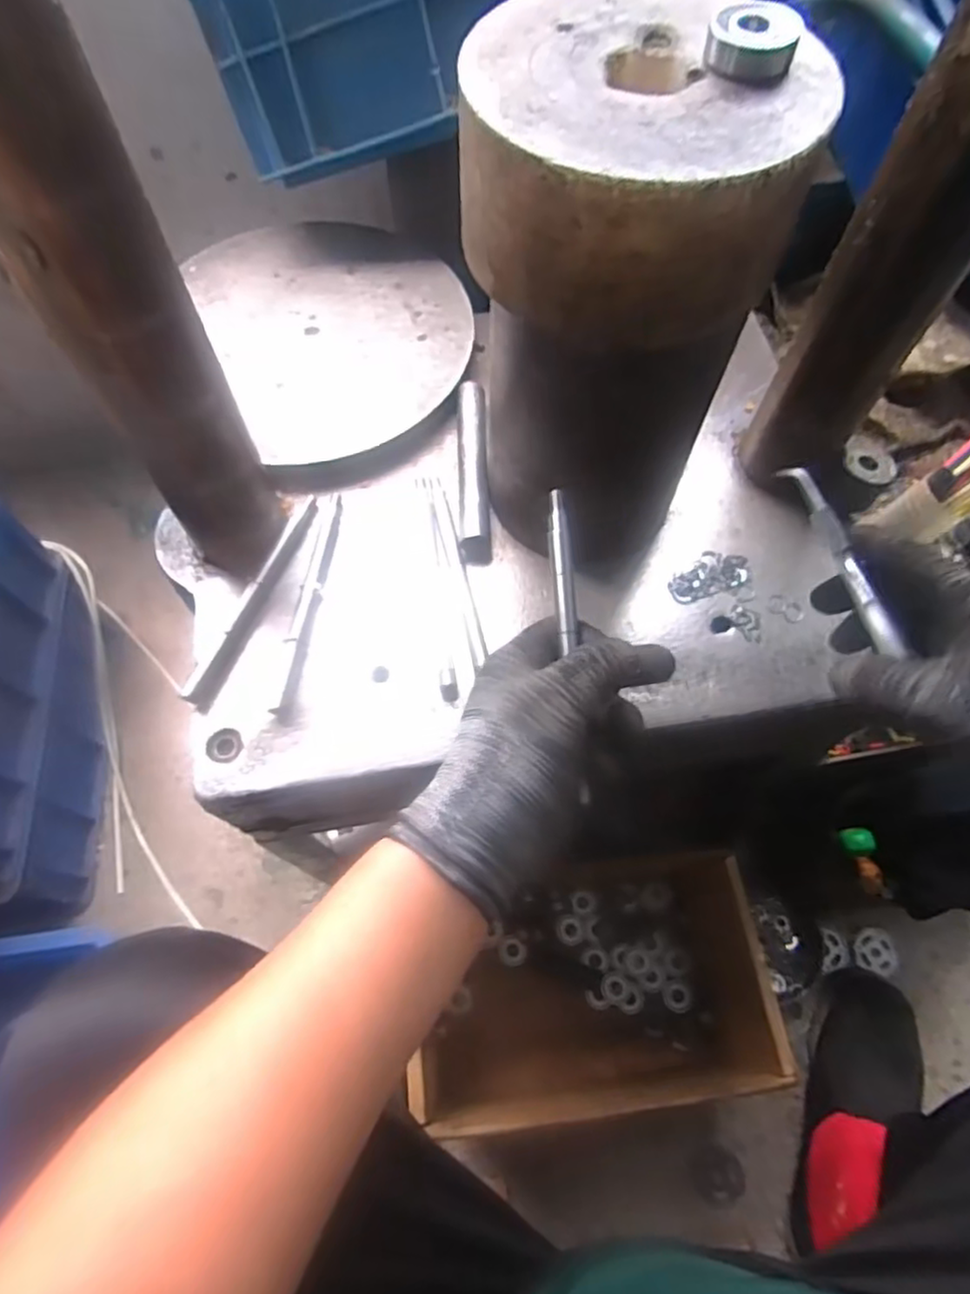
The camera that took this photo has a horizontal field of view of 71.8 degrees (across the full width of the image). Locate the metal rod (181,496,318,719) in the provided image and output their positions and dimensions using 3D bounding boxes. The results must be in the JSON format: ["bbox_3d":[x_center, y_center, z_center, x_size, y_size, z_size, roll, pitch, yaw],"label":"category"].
[{"bbox_3d":[-0.152,-0.036,0.444,0.016,0.014,0.165,17,65,7],"label":"metal rod"}]

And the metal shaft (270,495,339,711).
[{"bbox_3d":[-0.118,-0.035,0.446,0.012,0.008,0.161,5,64,2],"label":"metal shaft"}]

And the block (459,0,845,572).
[{"bbox_3d":[0.063,-0.169,0.364,0.134,0.243,0.131,0,64,0],"label":"block"}]

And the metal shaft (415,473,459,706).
[{"bbox_3d":[-0.034,-0.044,0.449,0.009,0.004,0.170,-8,65,-4],"label":"metal shaft"}]

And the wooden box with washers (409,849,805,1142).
[{"bbox_3d":[0.100,0.320,0.651,0.327,0.194,0.220,-7,65,-4],"label":"wooden box with washers"}]

